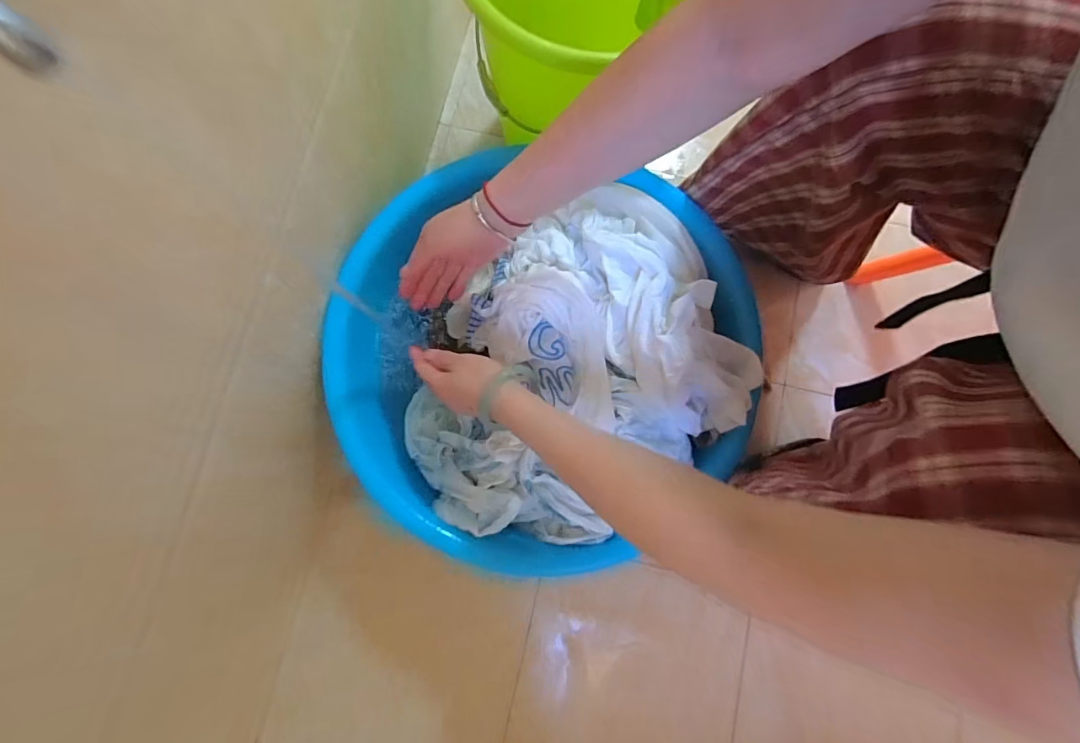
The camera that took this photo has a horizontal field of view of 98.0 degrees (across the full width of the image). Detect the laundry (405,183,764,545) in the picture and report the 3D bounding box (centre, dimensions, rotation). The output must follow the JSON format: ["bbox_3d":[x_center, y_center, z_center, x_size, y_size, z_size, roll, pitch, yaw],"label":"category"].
[{"bbox_3d":[0.017,-0.018,0.534,0.400,0.151,0.343,-36,82,-6],"label":"laundry"}]

